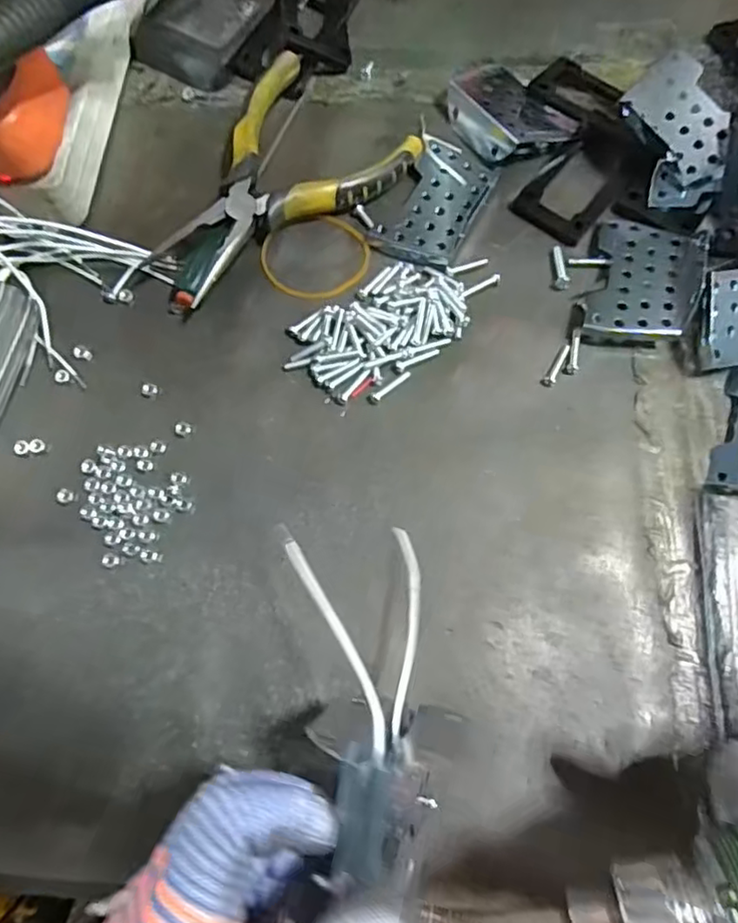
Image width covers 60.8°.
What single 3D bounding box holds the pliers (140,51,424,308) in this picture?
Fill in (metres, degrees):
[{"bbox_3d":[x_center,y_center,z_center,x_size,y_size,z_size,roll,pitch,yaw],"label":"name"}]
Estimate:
[{"bbox_3d":[-0.053,-0.143,0.332,0.090,0.024,0.141,39,78,13],"label":"pliers"}]

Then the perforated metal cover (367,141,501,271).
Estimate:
[{"bbox_3d":[0.036,-0.137,0.334,0.044,0.008,0.072,24,75,9],"label":"perforated metal cover"}]

